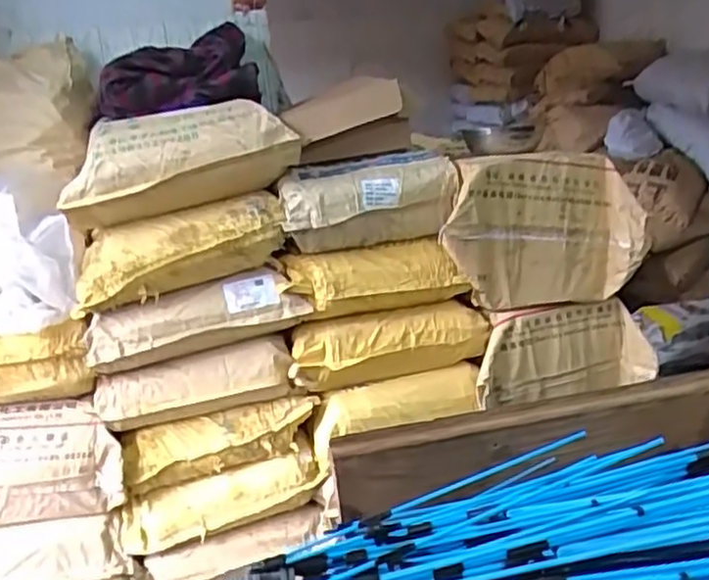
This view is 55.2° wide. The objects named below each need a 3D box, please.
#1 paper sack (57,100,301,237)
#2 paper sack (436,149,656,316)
[{"bbox_3d":[-0.351,-0.256,1.365,0.440,0.211,0.203,-5,13,5],"label":"paper sack"},{"bbox_3d":[0.405,-0.126,1.462,0.419,0.320,0.098,-8,13,-7],"label":"paper sack"}]

